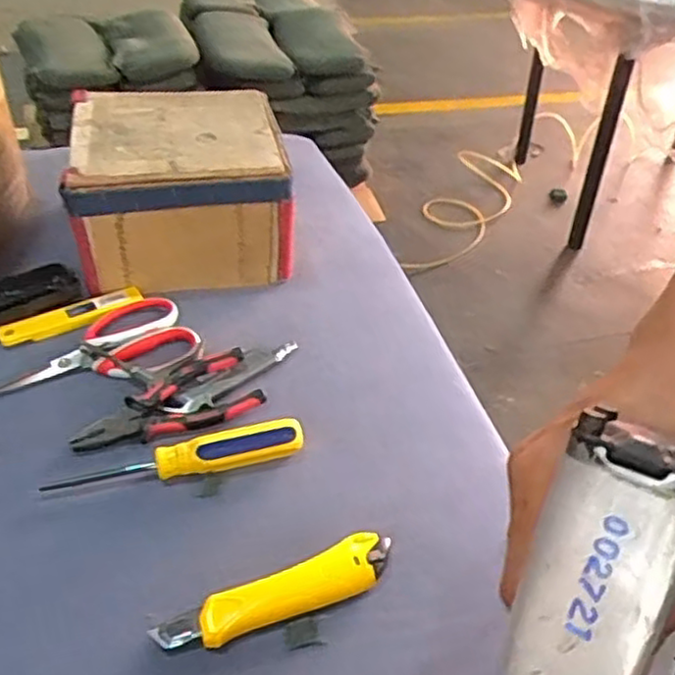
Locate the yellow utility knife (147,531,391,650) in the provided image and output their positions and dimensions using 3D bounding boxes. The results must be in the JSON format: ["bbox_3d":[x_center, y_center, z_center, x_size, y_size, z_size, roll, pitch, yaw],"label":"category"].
[{"bbox_3d":[-0.037,0.168,0.467,0.162,0.013,0.034,-15,42,-20],"label":"yellow utility knife"}]

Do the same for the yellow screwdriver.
[{"bbox_3d":[-0.121,0.094,0.542,0.190,0.023,0.024,-10,41,-14],"label":"yellow screwdriver"}]

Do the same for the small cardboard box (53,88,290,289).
[{"bbox_3d":[-0.166,-0.159,0.768,0.206,0.138,0.213,-7,40,-10],"label":"small cardboard box"}]

